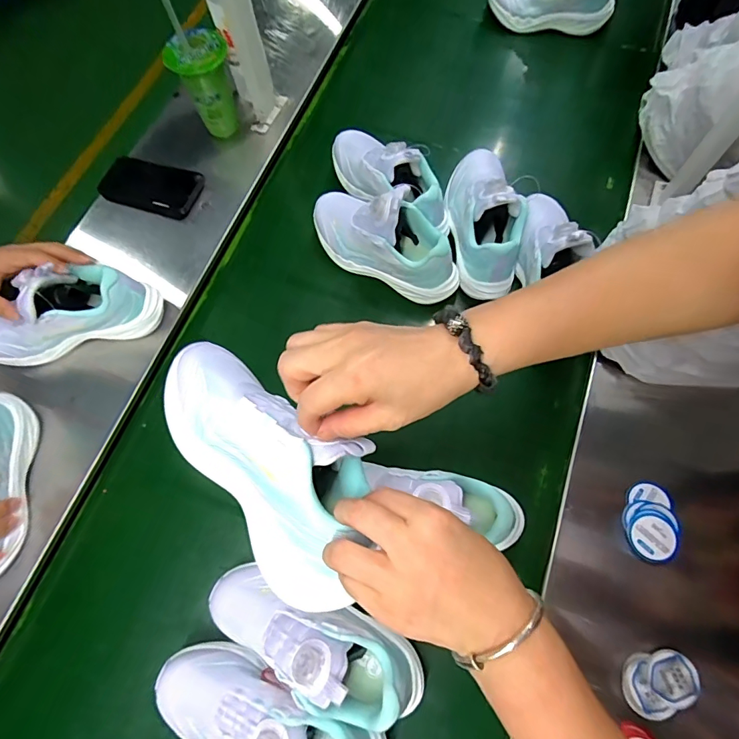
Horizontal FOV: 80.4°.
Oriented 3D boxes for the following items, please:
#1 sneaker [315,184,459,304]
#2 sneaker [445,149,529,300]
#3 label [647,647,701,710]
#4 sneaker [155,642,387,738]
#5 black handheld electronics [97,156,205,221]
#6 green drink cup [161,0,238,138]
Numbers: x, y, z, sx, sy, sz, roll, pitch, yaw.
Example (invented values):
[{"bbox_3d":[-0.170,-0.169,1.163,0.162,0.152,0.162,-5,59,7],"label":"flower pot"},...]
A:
[{"bbox_3d":[0.023,-0.188,0.609,0.236,0.122,0.089,27,73,12],"label":"sneaker"},{"bbox_3d":[0.164,-0.222,0.621,0.087,0.107,0.218,-7,69,0],"label":"sneaker"},{"bbox_3d":[0.306,0.311,0.440,0.048,0.005,0.048,-1,69,2],"label":"label"},{"bbox_3d":[-0.101,0.357,0.442,0.242,0.101,0.098,9,70,6],"label":"sneaker"},{"bbox_3d":[-0.358,-0.300,0.716,0.168,0.013,0.082,17,84,8],"label":"black handheld electronics"},{"bbox_3d":[-0.256,-0.452,0.687,0.093,0.196,0.078,-20,70,-5],"label":"green drink cup"}]

